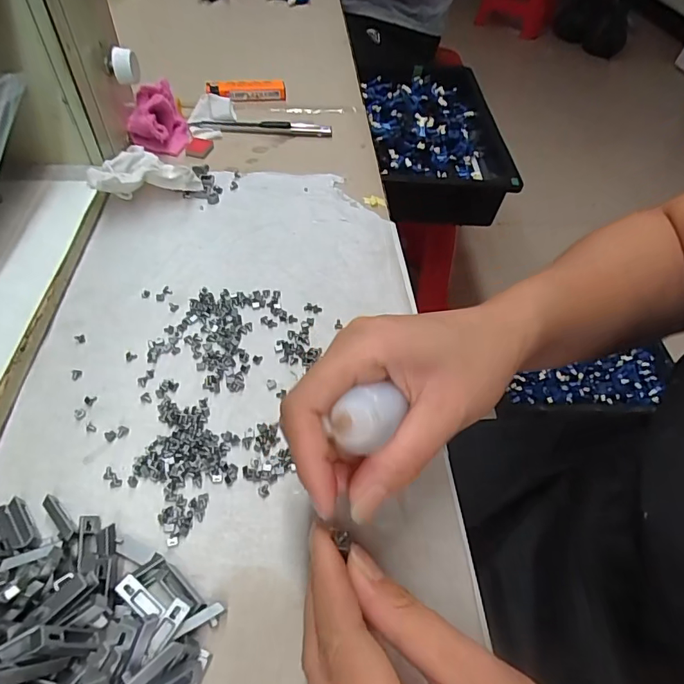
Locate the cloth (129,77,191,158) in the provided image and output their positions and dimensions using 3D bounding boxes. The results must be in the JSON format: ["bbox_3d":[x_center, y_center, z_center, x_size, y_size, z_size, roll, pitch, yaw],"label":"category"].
[{"bbox_3d":[-0.160,-0.195,0.402,0.048,0.038,0.043,-11,53,-14],"label":"cloth"}]

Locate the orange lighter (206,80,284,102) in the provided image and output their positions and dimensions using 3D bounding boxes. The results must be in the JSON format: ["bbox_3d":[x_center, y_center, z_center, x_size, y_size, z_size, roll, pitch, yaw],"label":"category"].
[{"bbox_3d":[-0.097,-0.259,0.476,0.079,0.012,0.019,-7,52,-11],"label":"orange lighter"}]

